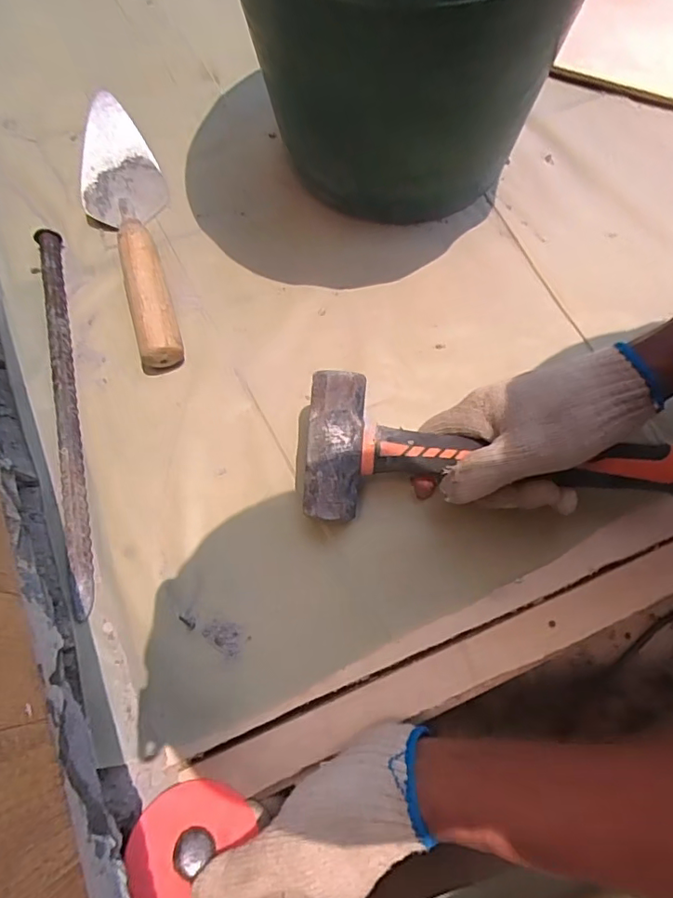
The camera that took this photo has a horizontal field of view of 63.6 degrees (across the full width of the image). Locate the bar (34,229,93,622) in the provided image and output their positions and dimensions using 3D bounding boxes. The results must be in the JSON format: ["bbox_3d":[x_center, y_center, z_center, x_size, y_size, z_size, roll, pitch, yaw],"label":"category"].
[{"bbox_3d":[-0.212,-0.035,0.424,0.017,0.020,0.318,-12,72,-5],"label":"bar"}]

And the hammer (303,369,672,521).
[{"bbox_3d":[0.118,0.003,0.371,0.277,0.038,0.092,2,71,0],"label":"hammer"}]

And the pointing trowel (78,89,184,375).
[{"bbox_3d":[-0.171,-0.187,0.463,0.072,0.044,0.253,-21,73,-7],"label":"pointing trowel"}]

